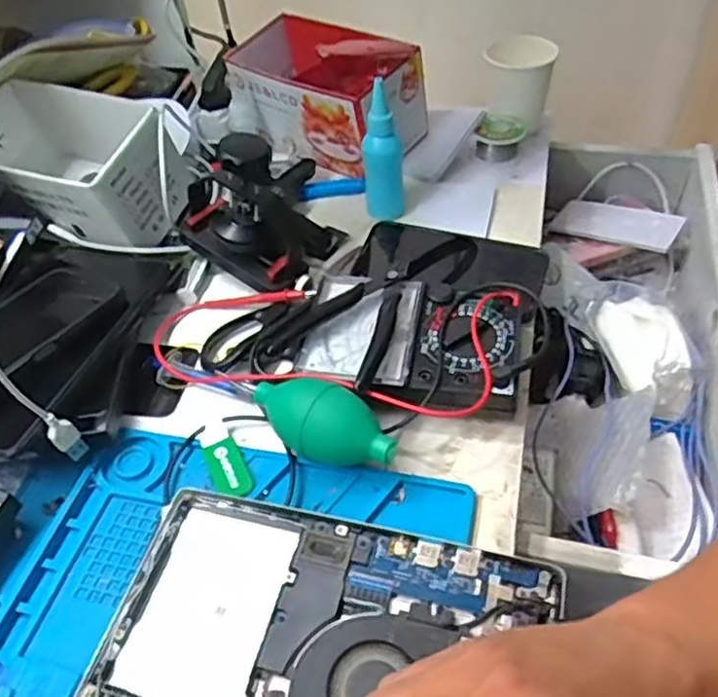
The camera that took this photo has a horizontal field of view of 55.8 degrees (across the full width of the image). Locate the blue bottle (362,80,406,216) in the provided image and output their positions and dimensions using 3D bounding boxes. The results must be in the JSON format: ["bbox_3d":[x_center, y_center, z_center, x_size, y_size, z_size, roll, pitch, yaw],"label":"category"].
[{"bbox_3d":[0.020,-0.166,0.581,0.031,0.117,0.025,-9,47,-3],"label":"blue bottle"}]

